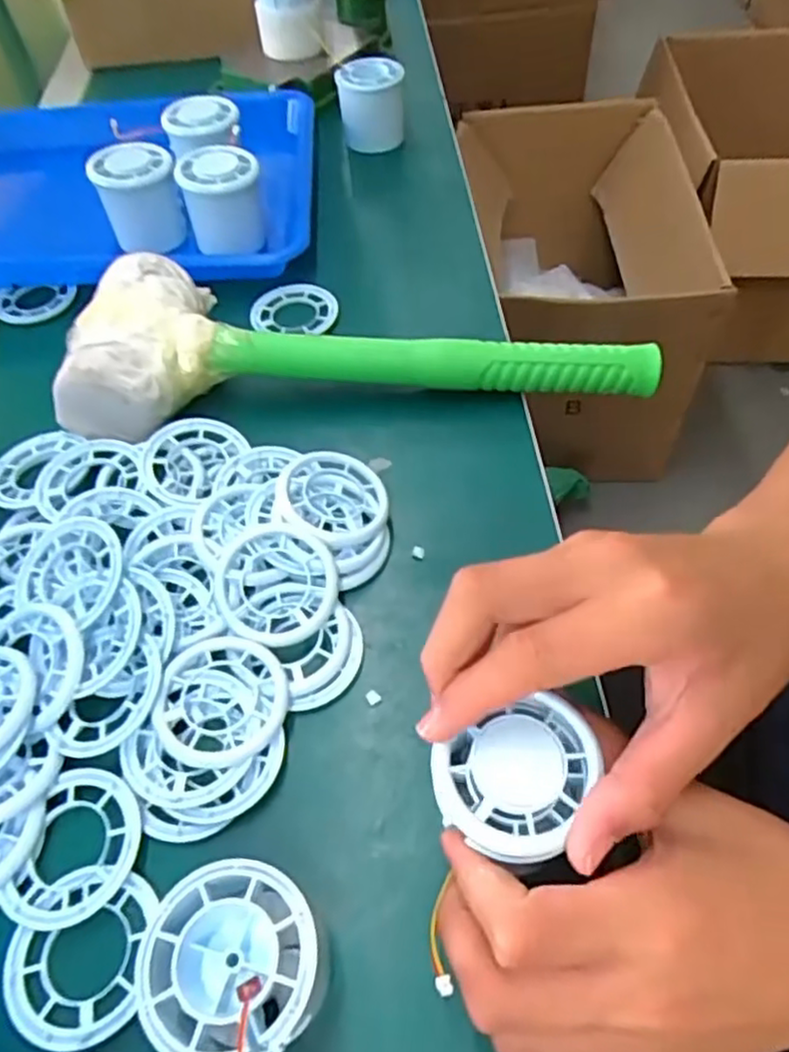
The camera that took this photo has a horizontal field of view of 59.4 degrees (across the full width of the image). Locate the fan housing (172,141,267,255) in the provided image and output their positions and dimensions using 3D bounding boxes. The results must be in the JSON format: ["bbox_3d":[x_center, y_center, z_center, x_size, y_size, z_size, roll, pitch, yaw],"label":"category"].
[{"bbox_3d":[-0.123,-0.231,0.494,0.053,0.061,0.045,-9,54,-8],"label":"fan housing"}]

